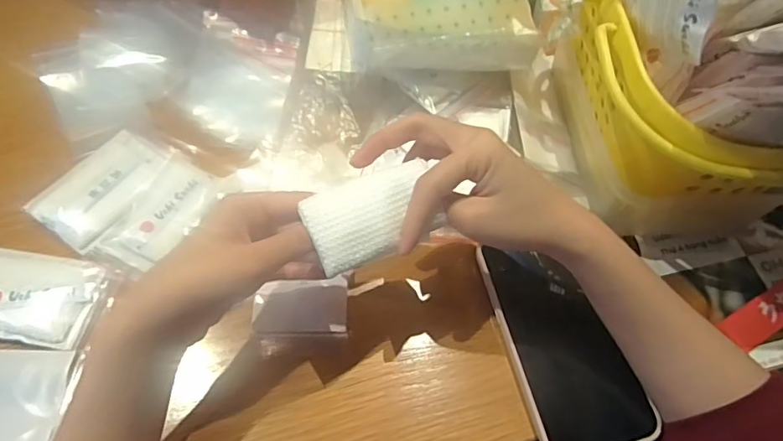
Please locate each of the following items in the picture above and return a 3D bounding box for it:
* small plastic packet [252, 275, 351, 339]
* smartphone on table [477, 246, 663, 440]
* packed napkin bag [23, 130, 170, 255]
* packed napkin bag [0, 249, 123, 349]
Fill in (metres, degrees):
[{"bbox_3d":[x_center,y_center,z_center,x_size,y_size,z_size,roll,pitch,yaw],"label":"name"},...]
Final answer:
[{"bbox_3d":[-0.066,0.065,0.370,0.068,0.012,0.042,-4,61,-4],"label":"small plastic packet"},{"bbox_3d":[0.121,0.087,0.362,0.076,0.016,0.149,-11,62,-8],"label":"smartphone on table"},{"bbox_3d":[-0.232,-0.027,0.412,0.067,0.013,0.101,28,64,14],"label":"packed napkin bag"},{"bbox_3d":[-0.259,0.057,0.367,0.102,0.017,0.063,7,61,2],"label":"packed napkin bag"}]

